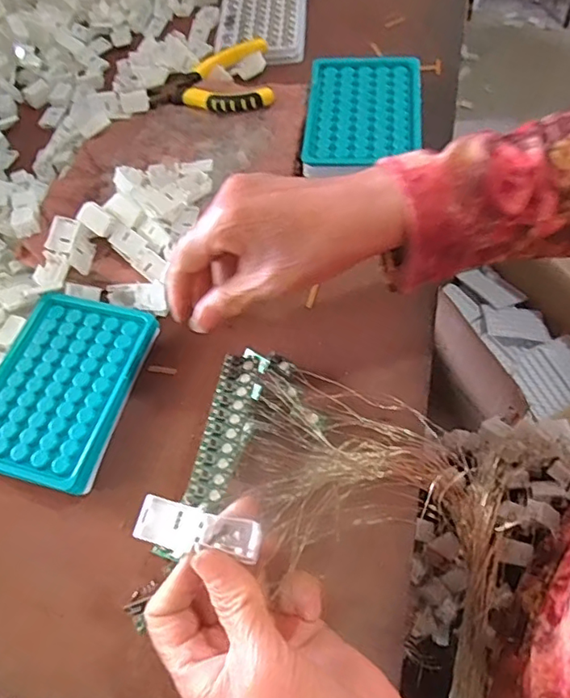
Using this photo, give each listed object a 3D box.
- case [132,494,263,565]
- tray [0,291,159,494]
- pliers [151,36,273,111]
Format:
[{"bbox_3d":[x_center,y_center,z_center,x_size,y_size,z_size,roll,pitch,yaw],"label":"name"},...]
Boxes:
[{"bbox_3d":[-0.039,0.080,0.244,0.057,0.004,0.021,7,61,13],"label":"case"},{"bbox_3d":[-0.157,0.023,0.380,0.099,0.010,0.131,13,64,14],"label":"tray"},{"bbox_3d":[-0.073,-0.261,0.530,0.116,0.015,0.096,-9,61,2],"label":"pliers"}]

